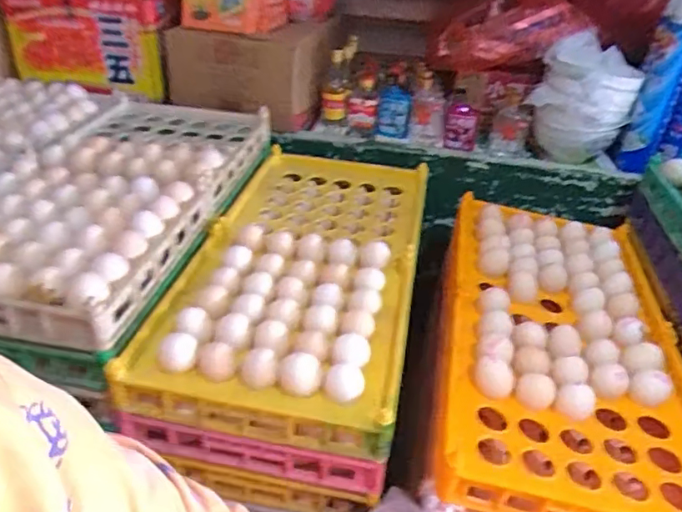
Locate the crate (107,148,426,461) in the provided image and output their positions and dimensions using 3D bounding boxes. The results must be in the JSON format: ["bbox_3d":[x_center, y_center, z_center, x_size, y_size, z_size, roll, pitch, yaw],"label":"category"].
[{"bbox_3d":[-0.048,0.004,0.788,0.296,0.069,0.592,9,35,7],"label":"crate"}]

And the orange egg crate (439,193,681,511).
[{"bbox_3d":[0.305,0.095,0.753,0.299,0.067,0.579,10,35,8],"label":"orange egg crate"}]

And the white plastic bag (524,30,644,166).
[{"bbox_3d":[0.492,-0.314,1.138,0.194,0.222,0.165,14,36,14],"label":"white plastic bag"}]

